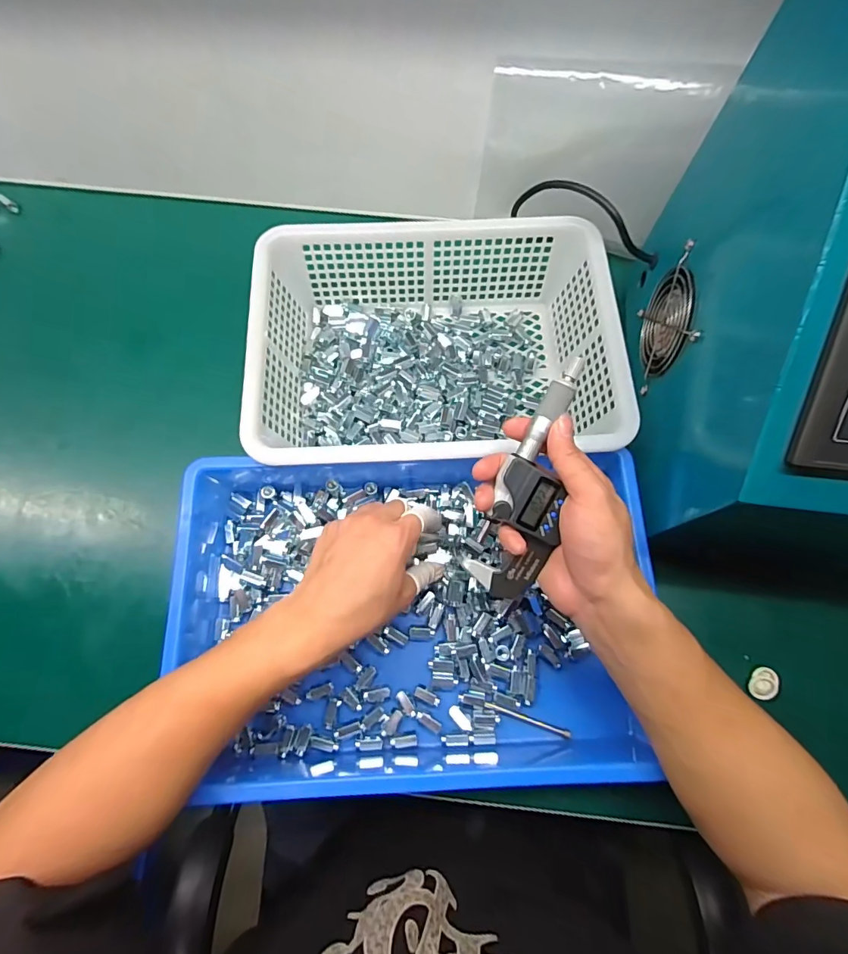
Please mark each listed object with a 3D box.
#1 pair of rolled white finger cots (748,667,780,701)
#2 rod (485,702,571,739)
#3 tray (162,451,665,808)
[{"bbox_3d":[0.285,0.173,0.385,0.018,0.011,0.025,30,75,8],"label":"pair of rolled white finger cots"},{"bbox_3d":[0.083,0.195,0.370,0.071,0.004,0.005,19,74,5],"label":"rod"},{"bbox_3d":[-0.010,0.111,0.370,0.361,0.058,0.265,-1,73,-1],"label":"tray"}]

